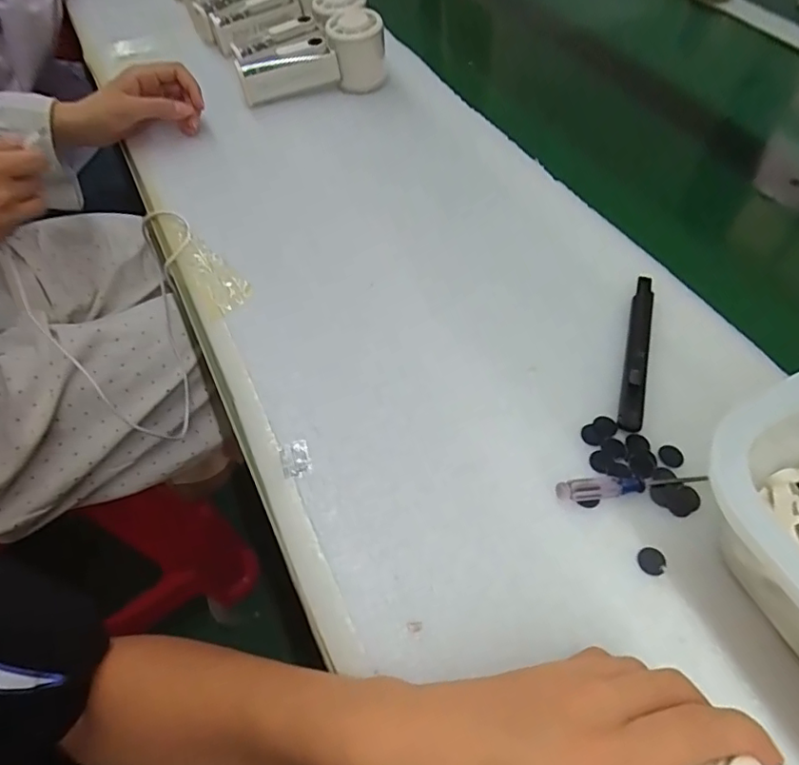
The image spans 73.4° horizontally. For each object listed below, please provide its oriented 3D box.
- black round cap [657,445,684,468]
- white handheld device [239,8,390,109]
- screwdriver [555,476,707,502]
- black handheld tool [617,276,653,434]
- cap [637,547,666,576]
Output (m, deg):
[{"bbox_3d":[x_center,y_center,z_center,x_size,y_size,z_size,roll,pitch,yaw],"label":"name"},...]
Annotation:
[{"bbox_3d":[0.169,0.045,0.331,0.016,0.004,0.015,-1,55,1],"label":"black round cap"},{"bbox_3d":[-0.094,-0.335,0.565,0.155,0.068,0.044,-21,57,-13],"label":"white handheld device"},{"bbox_3d":[0.137,0.060,0.315,0.090,0.011,0.011,-6,55,-3],"label":"screwdriver"},{"bbox_3d":[0.165,-0.025,0.374,0.016,0.013,0.136,15,57,12],"label":"black handheld tool"},{"bbox_3d":[0.140,0.098,0.295,0.014,0.004,0.015,-1,55,1],"label":"cap"}]

